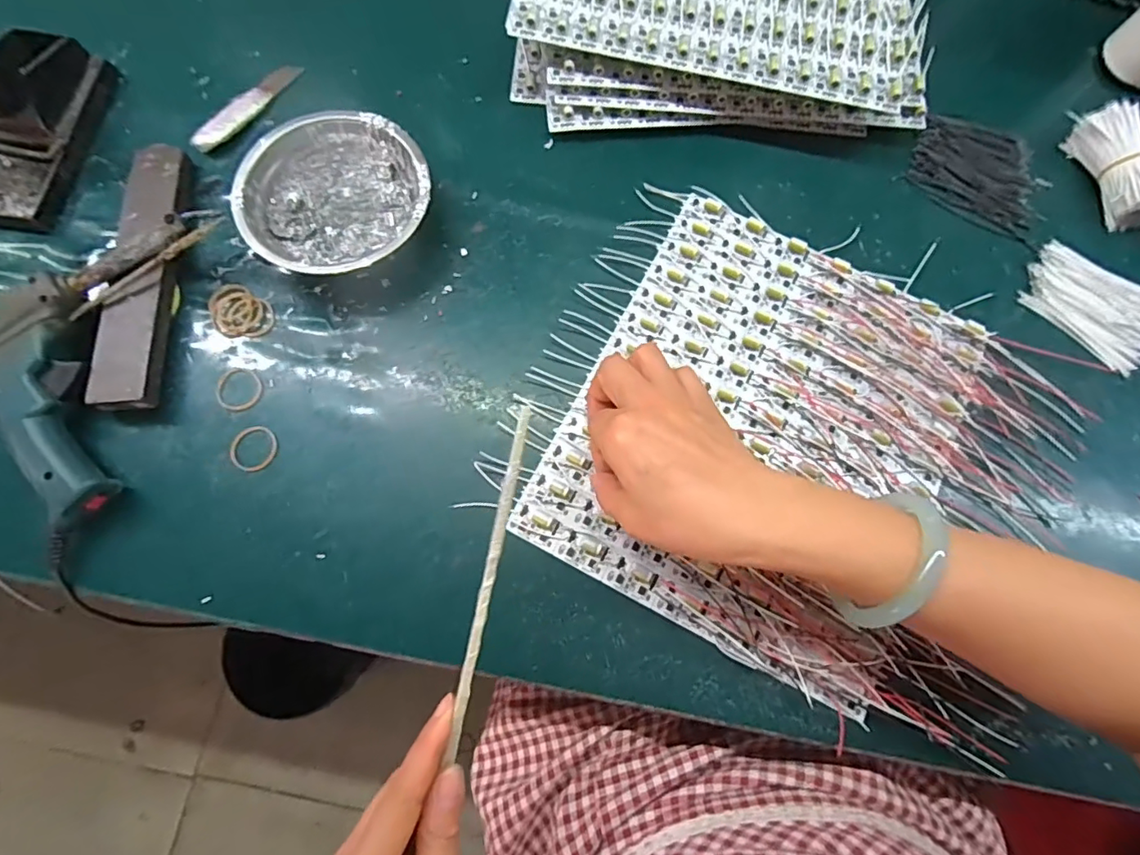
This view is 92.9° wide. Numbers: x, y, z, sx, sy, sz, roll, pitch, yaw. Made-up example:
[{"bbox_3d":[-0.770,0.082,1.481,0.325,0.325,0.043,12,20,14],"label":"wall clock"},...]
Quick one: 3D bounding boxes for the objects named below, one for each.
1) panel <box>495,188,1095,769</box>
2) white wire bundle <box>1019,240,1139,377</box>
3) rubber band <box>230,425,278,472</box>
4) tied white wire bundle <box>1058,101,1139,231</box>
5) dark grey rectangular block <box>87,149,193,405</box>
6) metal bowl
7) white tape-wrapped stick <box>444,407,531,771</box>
[{"bbox_3d":[0.169,0.013,0.363,0.307,0.009,0.293,28,76,6],"label":"panel"},{"bbox_3d":[0.384,-0.092,0.396,0.095,0.011,0.064,39,78,8],"label":"white wire bundle"},{"bbox_3d":[-0.206,0.013,0.351,0.028,0.004,0.030,0,75,-1],"label":"rubber band"},{"bbox_3d":[0.422,-0.204,0.416,0.032,0.036,0.098,-16,76,-6],"label":"tied white wire bundle"},{"bbox_3d":[-0.292,-0.108,0.372,0.036,0.026,0.197,-5,75,-3],"label":"dark grey rectangular block"},{"bbox_3d":[-0.162,-0.161,0.383,0.123,0.039,0.117,0,75,-1],"label":"metal bowl"},{"bbox_3d":[-0.043,0.080,0.285,0.009,0.005,0.182,12,87,2],"label":"white tape-wrapped stick"}]

